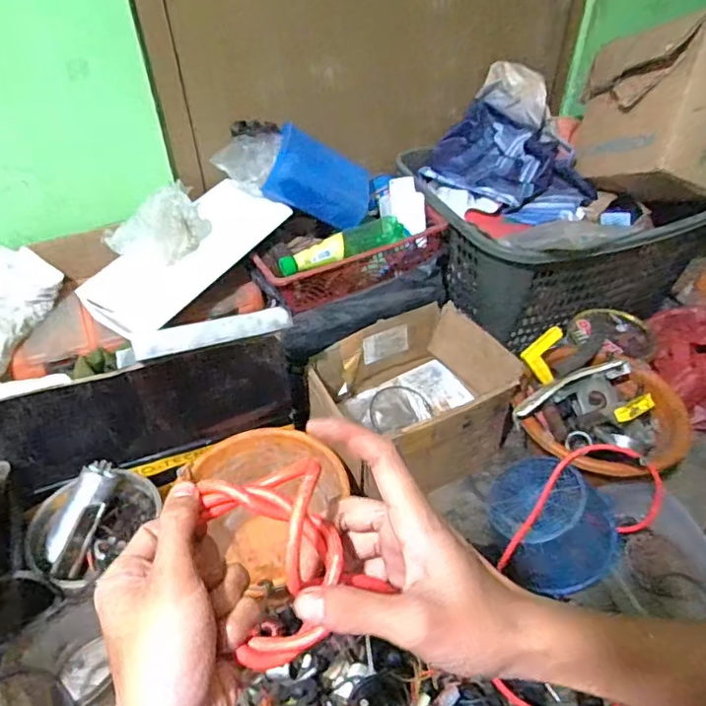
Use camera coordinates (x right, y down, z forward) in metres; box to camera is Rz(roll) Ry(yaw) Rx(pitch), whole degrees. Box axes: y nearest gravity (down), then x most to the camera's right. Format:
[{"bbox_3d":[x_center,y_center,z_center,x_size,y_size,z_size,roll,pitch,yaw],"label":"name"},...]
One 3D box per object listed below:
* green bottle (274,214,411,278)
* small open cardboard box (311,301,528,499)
[{"bbox_3d":[-0.016,-0.181,0.953,0.233,0.053,0.053,-25,49,-23],"label":"green bottle"},{"bbox_3d":[0.095,0.081,0.958,0.310,0.174,0.231,-19,47,-17],"label":"small open cardboard box"}]

